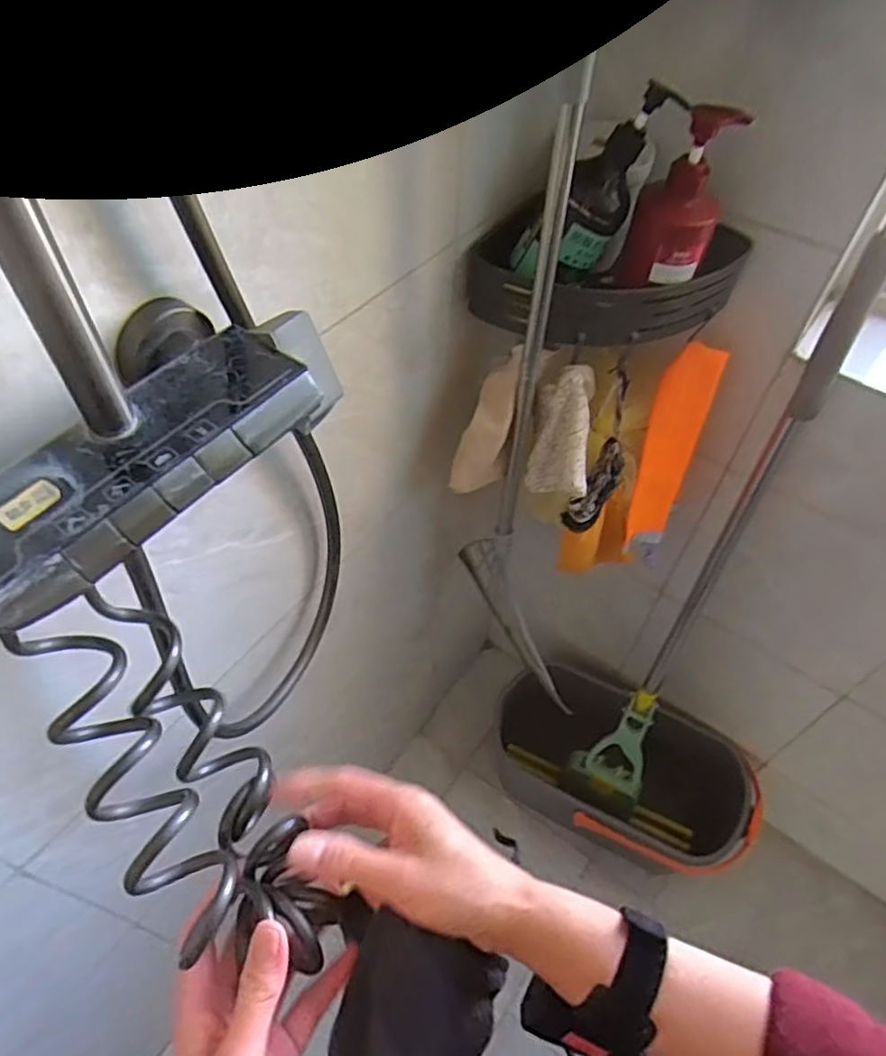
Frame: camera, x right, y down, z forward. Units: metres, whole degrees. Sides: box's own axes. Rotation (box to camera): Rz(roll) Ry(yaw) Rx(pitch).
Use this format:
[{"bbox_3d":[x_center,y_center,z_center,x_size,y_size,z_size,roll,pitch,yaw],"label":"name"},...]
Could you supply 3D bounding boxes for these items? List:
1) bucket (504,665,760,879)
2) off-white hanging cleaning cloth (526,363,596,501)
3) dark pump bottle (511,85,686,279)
[{"bbox_3d":[0.320,0.451,1.268,0.467,0.196,0.272,34,58,21],"label":"bucket"},{"bbox_3d":[0.126,-0.104,0.747,0.031,0.137,0.086,-18,21,-37],"label":"off-white hanging cleaning cloth"},{"bbox_3d":[0.131,-0.303,0.614,0.078,0.189,0.060,7,45,-38],"label":"dark pump bottle"}]

